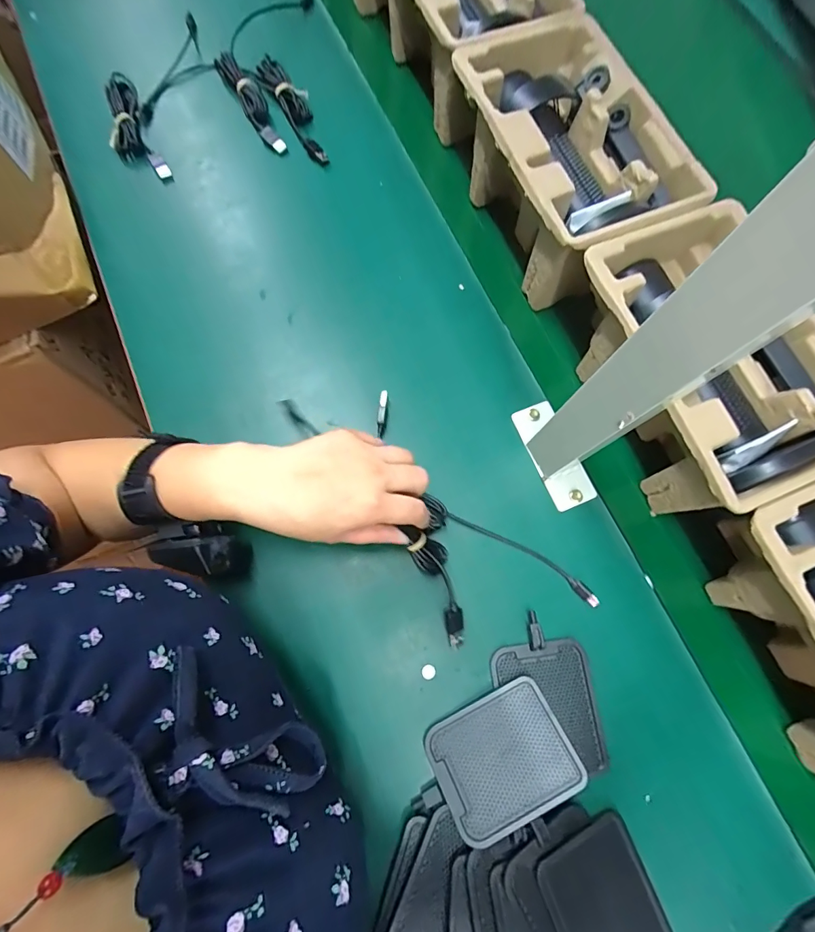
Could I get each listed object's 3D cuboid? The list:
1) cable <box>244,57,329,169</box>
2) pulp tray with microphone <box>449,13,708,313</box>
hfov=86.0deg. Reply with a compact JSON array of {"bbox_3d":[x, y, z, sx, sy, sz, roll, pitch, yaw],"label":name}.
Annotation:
[{"bbox_3d":[-0.128,-0.401,0.487,0.036,0.032,0.153,-29,76,-9],"label":"cable"},{"bbox_3d":[0.145,-0.279,0.418,0.144,0.107,0.223,-22,75,-7],"label":"pulp tray with microphone"}]

